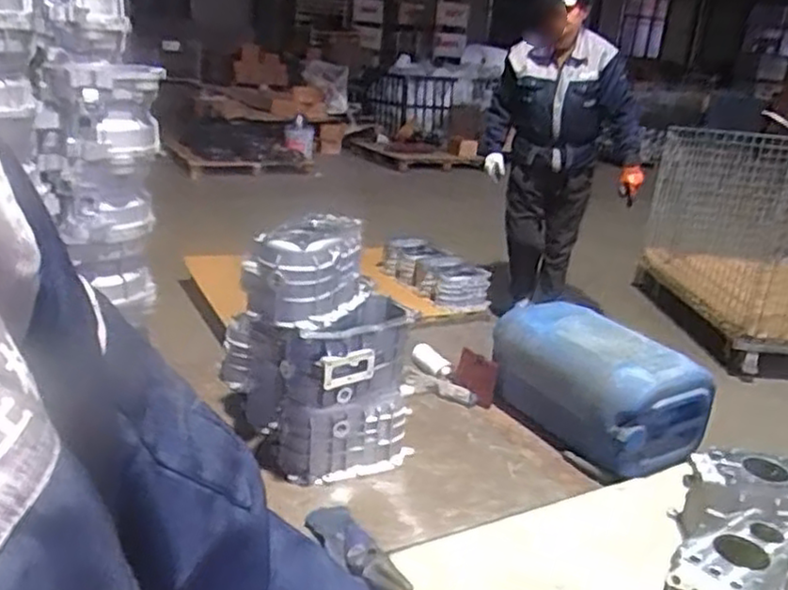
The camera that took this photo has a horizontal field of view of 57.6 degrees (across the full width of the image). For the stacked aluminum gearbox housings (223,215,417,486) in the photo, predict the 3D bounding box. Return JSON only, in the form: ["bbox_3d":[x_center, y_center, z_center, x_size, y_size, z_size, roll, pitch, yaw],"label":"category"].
[{"bbox_3d":[-0.152,0.099,1.466,0.321,0.461,0.297,-6,23,-27],"label":"stacked aluminum gearbox housings"}]

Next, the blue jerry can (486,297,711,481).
[{"bbox_3d":[0.445,0.197,1.654,0.238,0.228,0.475,-7,24,-30],"label":"blue jerry can"}]

